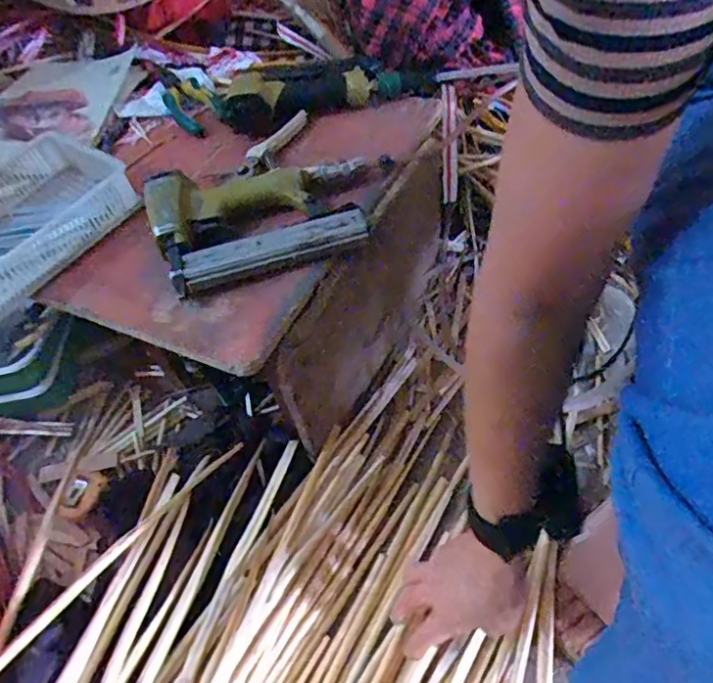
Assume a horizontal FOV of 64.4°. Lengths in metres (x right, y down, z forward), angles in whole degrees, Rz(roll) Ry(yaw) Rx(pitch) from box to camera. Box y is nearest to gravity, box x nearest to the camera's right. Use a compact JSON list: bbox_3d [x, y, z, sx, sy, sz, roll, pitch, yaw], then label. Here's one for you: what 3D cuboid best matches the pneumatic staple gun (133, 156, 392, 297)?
[{"bbox_3d":[-0.079,-0.135,0.571,0.239,0.037,0.150,-18,54,-9],"label":"pneumatic staple gun"}]

